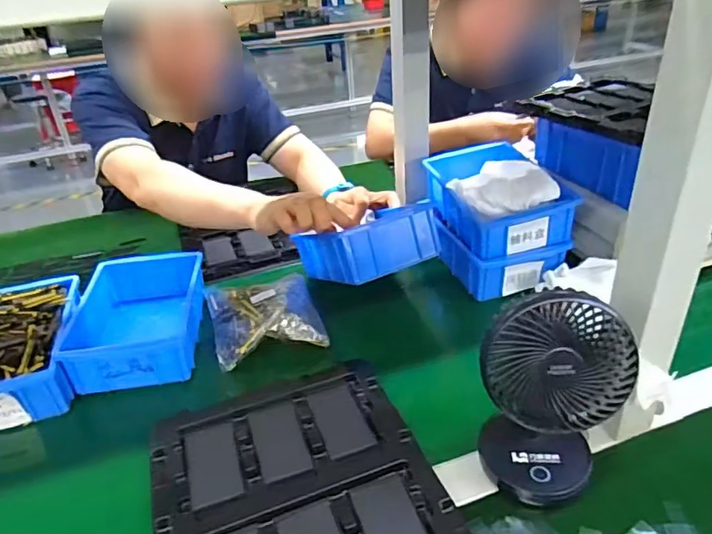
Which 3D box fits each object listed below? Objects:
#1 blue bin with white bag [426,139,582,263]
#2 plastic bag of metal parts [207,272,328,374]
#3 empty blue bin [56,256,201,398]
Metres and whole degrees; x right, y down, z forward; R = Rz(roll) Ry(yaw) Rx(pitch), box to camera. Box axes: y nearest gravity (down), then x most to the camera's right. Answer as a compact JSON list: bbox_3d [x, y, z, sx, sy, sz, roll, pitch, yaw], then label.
[{"bbox_3d":[0.184,-0.101,0.726,0.137,0.080,0.208,-9,31,-6],"label":"blue bin with white bag"},{"bbox_3d":[-0.114,0.049,0.651,0.125,0.031,0.149,-13,32,-13],"label":"plastic bag of metal parts"},{"bbox_3d":[-0.264,0.066,0.662,0.138,0.072,0.209,-8,31,-5],"label":"empty blue bin"}]

